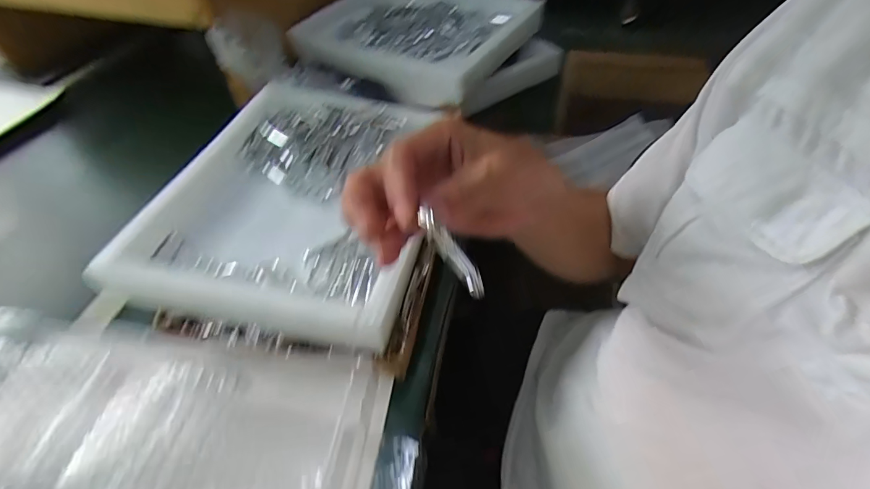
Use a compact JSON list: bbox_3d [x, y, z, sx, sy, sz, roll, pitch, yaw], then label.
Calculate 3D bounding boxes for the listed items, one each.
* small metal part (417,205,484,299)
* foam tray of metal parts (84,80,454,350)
[{"bbox_3d":[0.008,0.004,0.205,0.009,0.006,0.052,-32,79,-25],"label":"small metal part"},{"bbox_3d":[-0.145,-0.073,0.480,0.291,0.056,0.366,7,49,6],"label":"foam tray of metal parts"}]

